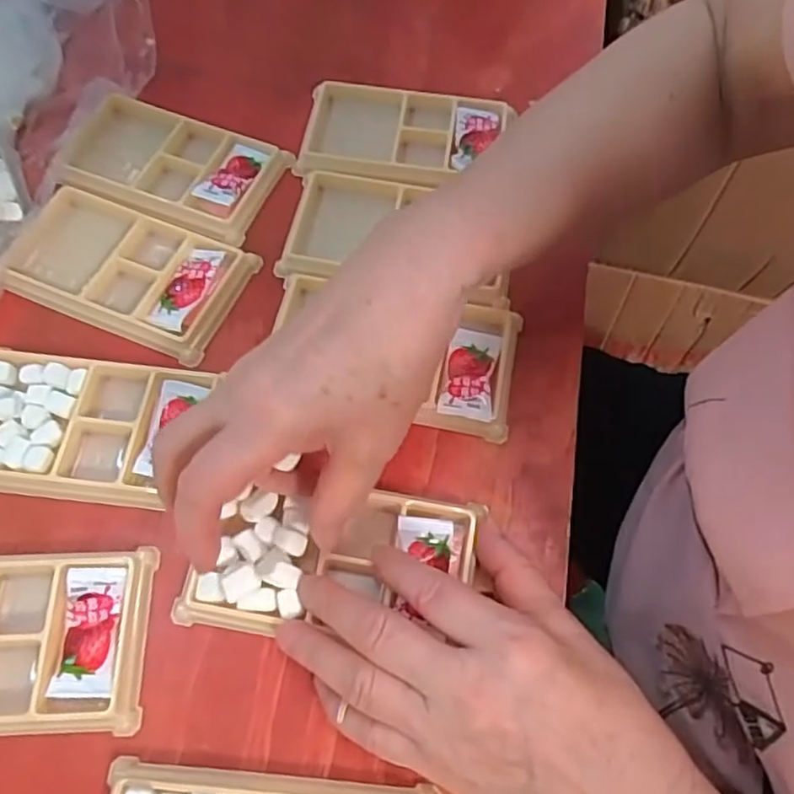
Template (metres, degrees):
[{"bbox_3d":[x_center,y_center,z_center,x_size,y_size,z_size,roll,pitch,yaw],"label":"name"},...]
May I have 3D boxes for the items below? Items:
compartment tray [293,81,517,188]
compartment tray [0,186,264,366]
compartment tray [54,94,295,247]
[{"bbox_3d":[0.002,-0.170,0.438,0.129,0.014,0.078,7,64,1],"label":"compartment tray"},{"bbox_3d":[-0.160,-0.077,0.389,0.136,0.014,0.076,22,66,8],"label":"compartment tray"},{"bbox_3d":[-0.144,-0.149,0.422,0.133,0.017,0.078,20,65,7],"label":"compartment tray"}]

